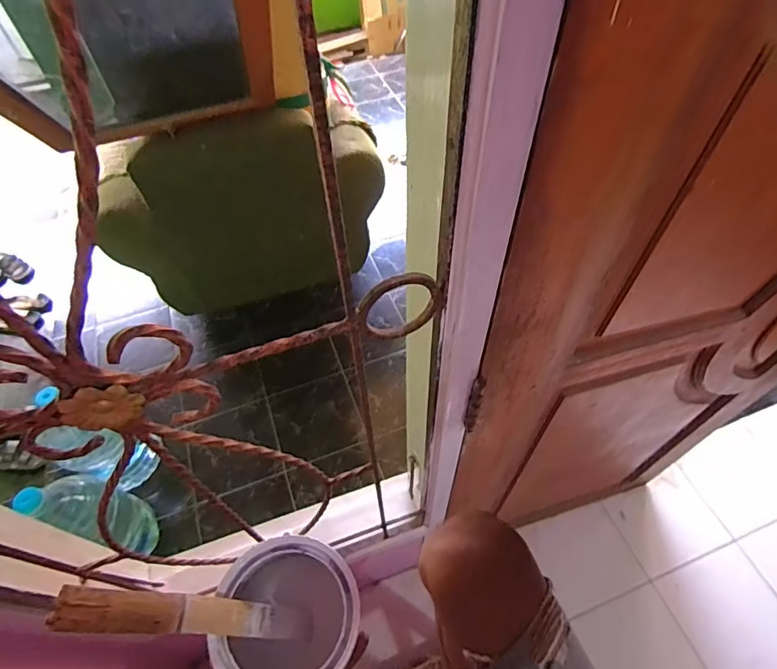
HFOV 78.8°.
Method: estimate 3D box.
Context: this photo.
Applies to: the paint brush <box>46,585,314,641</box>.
[{"bbox_3d":[-0.123,0.191,0.320,0.008,0.193,0.023,-24,49,27],"label":"paint brush"}]

